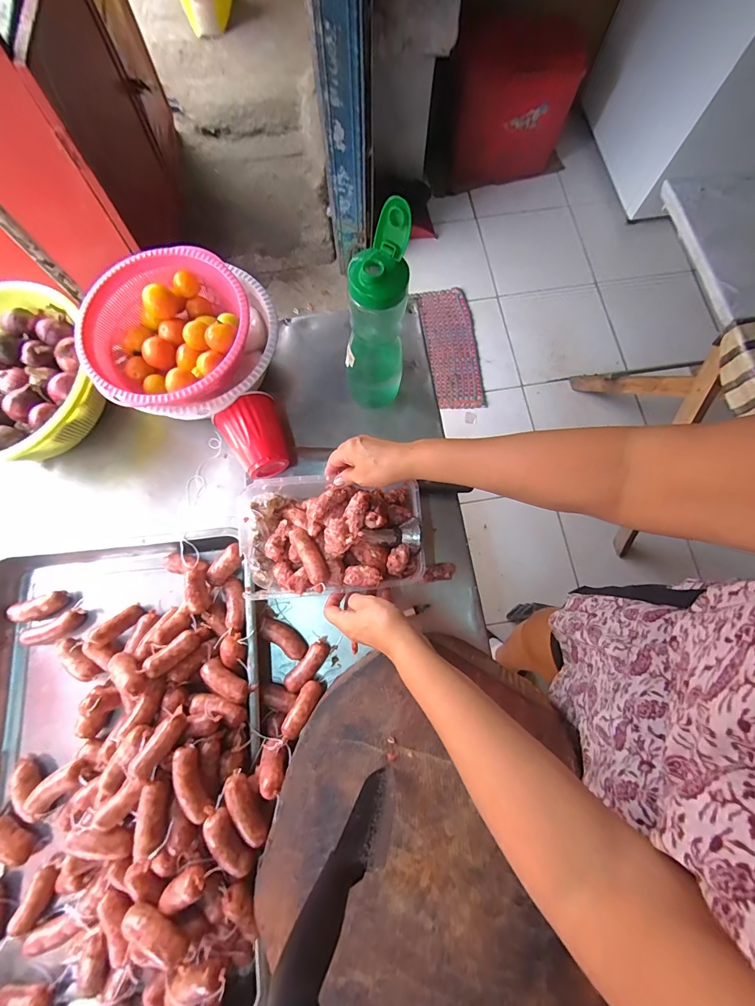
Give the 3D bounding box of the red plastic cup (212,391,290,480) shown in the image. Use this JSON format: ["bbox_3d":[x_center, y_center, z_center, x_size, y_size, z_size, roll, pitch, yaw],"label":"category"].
[{"bbox_3d":[-0.184,-0.098,0.605,0.097,0.087,0.114,-28,78,-8],"label":"red plastic cup"}]

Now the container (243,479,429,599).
[{"bbox_3d":[-0.067,0.038,0.535,0.255,0.075,0.160,-5,76,-3],"label":"container"}]

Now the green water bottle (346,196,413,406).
[{"bbox_3d":[-0.002,-0.236,0.546,0.087,0.299,0.073,-6,76,-3],"label":"green water bottle"}]

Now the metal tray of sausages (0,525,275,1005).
[{"bbox_3d":[-0.346,0.339,0.498,0.434,0.125,0.576,-8,76,-3],"label":"metal tray of sausages"}]

